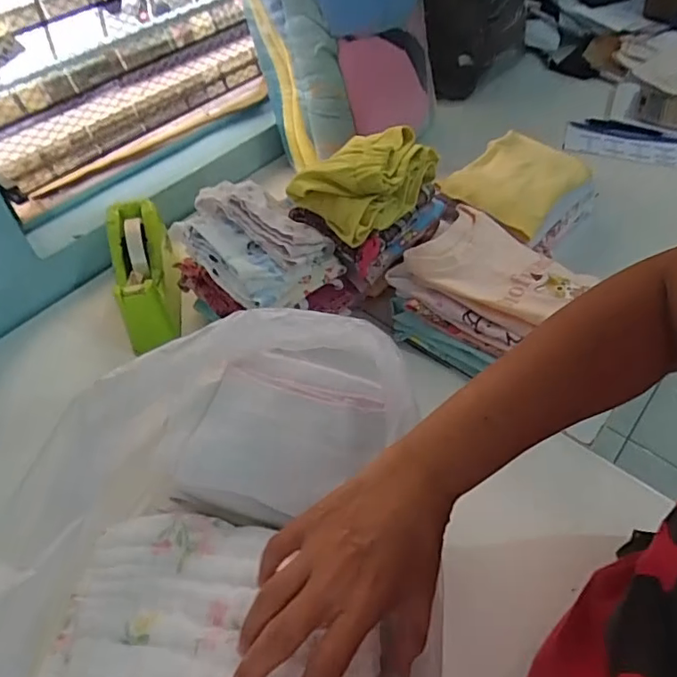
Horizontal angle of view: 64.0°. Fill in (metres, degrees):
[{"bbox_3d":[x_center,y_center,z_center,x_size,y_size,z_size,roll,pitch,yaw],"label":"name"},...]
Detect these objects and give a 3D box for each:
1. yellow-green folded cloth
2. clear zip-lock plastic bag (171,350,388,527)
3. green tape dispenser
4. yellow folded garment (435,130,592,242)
[{"bbox_3d":[0.037,-0.192,0.664,0.101,0.087,0.164,38,61,27],"label":"yellow-green folded cloth"},{"bbox_3d":[-0.039,0.078,0.428,0.141,0.037,0.125,10,52,9],"label":"clear zip-lock plastic bag"},{"bbox_3d":[-0.264,-0.096,0.715,0.069,0.082,0.201,-13,68,-9],"label":"green tape dispenser"},{"bbox_3d":[0.256,-0.232,0.765,0.141,0.023,0.200,34,60,25],"label":"yellow folded garment"}]

